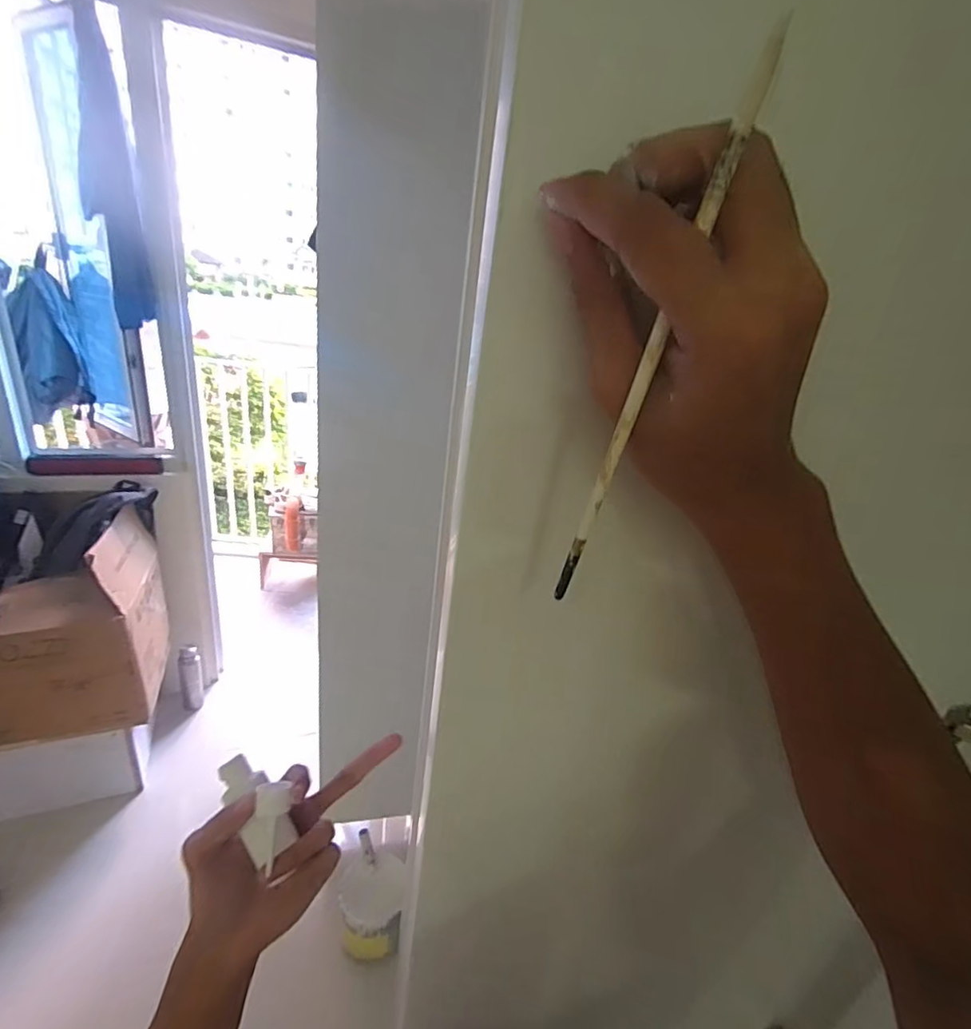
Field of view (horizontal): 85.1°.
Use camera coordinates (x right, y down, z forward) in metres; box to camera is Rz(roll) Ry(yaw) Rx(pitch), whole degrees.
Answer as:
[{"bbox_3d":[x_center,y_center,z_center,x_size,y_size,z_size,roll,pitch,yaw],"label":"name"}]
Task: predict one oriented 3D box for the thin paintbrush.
[{"bbox_3d":[0.054,-0.044,0.187,0.006,0.196,0.004,23,33,13],"label":"thin paintbrush"}]

